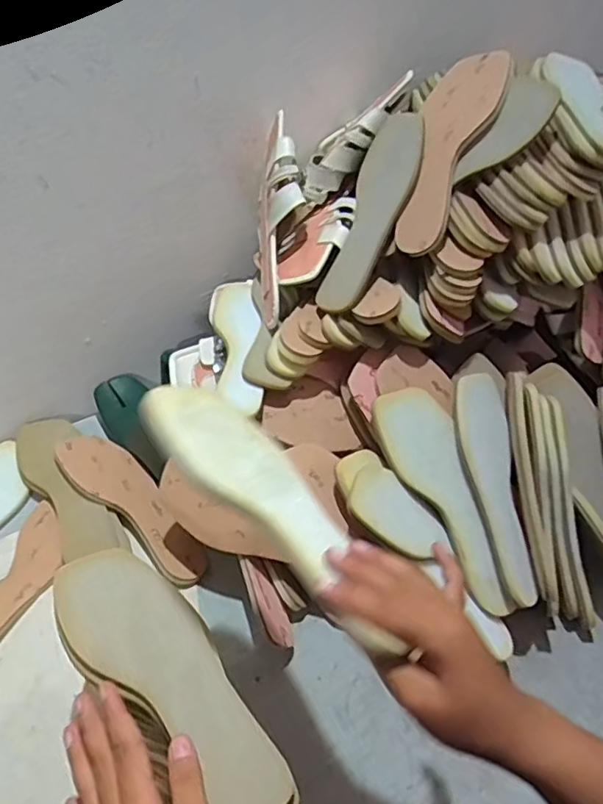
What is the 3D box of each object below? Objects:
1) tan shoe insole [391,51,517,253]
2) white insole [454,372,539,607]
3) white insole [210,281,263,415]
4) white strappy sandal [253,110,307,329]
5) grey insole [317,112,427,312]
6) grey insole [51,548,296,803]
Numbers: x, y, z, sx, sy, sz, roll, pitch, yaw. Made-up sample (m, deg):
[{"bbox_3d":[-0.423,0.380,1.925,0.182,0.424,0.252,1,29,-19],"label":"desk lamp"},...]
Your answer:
[{"bbox_3d":[0.151,-0.270,0.626,0.085,0.018,0.236,21,85,38],"label":"tan shoe insole"},{"bbox_3d":[0.199,0.086,0.610,0.059,0.019,0.233,-7,77,-11],"label":"white insole"},{"bbox_3d":[-0.075,-0.072,0.703,0.057,0.025,0.235,-6,47,-8],"label":"white insole"},{"bbox_3d":[-0.028,-0.210,0.692,0.055,0.240,0.092,5,6,2],"label":"white strappy sandal"},{"bbox_3d":[0.079,-0.210,0.643,0.083,0.006,0.235,9,78,43],"label":"grey insole"},{"bbox_3d":[-0.093,0.196,0.427,0.081,0.025,0.226,-33,57,-32],"label":"grey insole"}]

